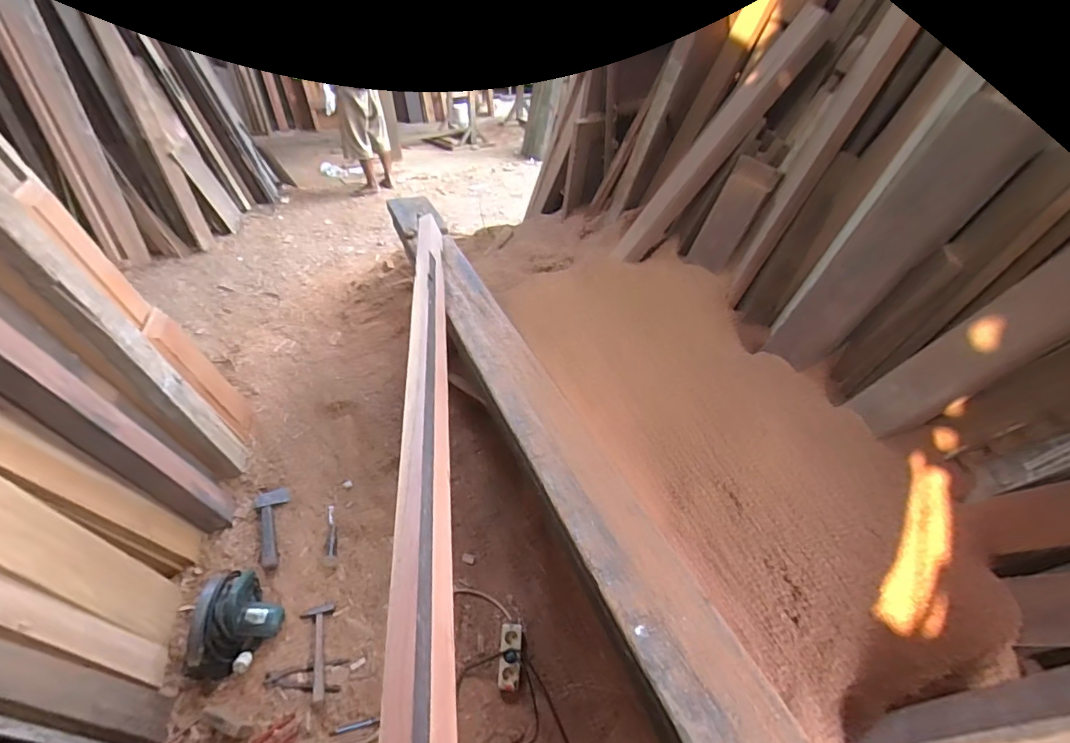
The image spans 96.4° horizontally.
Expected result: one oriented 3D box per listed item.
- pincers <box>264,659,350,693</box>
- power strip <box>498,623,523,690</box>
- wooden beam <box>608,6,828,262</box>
[{"bbox_3d":[-0.624,0.838,1.292,0.218,0.019,0.083,-7,41,-6],"label":"pincers"},{"bbox_3d":[-0.068,0.797,1.341,0.059,0.032,0.159,1,56,3],"label":"power strip"},{"bbox_3d":[0.502,-0.630,1.432,0.102,0.826,0.129,38,47,-2],"label":"wooden beam"}]

